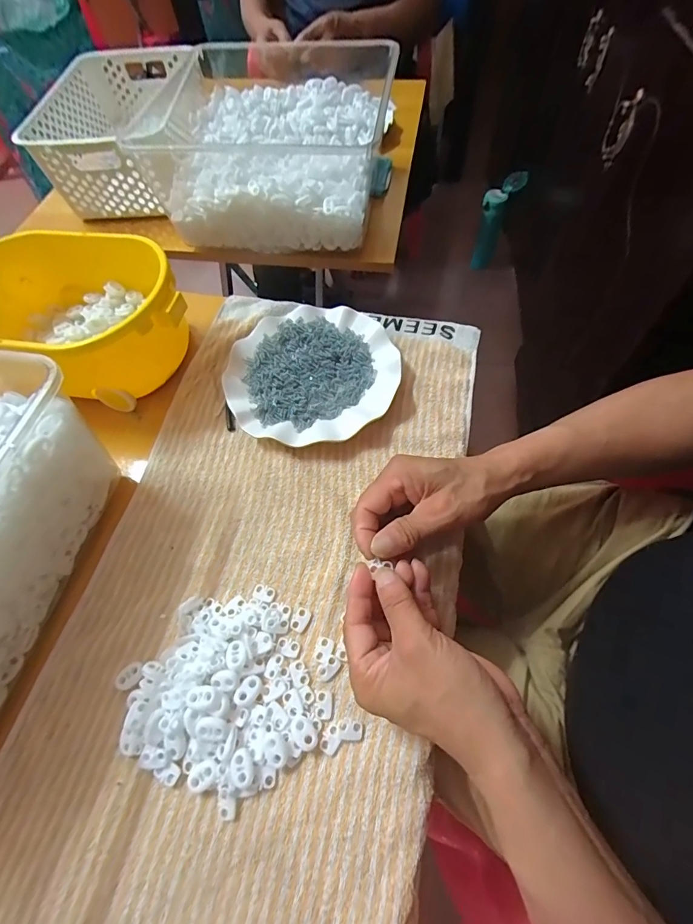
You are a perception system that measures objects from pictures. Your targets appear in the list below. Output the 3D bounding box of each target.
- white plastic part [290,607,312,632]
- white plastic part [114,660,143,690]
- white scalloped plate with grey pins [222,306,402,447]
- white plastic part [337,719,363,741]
[{"bbox_3d":[-0.037,0.128,0.330,0.013,0.004,0.018,19,64,13],"label":"white plastic part"},{"bbox_3d":[-0.168,0.166,0.314,0.022,0.004,0.016,-36,65,-15],"label":"white plastic part"},{"bbox_3d":[-0.036,-0.095,0.441,0.177,0.023,0.179,-2,61,3],"label":"white scalloped plate with grey pins"},{"bbox_3d":[0.003,0.192,0.292,0.018,0.004,0.012,5,62,6],"label":"white plastic part"}]

